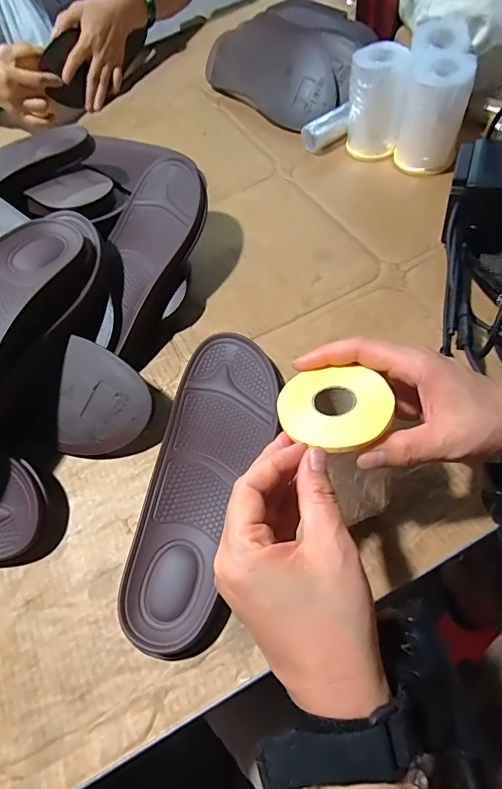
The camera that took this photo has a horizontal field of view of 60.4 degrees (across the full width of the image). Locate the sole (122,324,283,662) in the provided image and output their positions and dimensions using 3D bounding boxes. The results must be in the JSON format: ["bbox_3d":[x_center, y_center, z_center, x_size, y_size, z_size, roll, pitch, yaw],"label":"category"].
[{"bbox_3d":[-0.034,0.064,0.365,0.093,0.025,0.261,4,62,11],"label":"sole"}]

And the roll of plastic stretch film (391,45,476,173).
[{"bbox_3d":[0.214,-0.326,0.508,0.069,0.104,0.069,14,63,17],"label":"roll of plastic stretch film"}]

